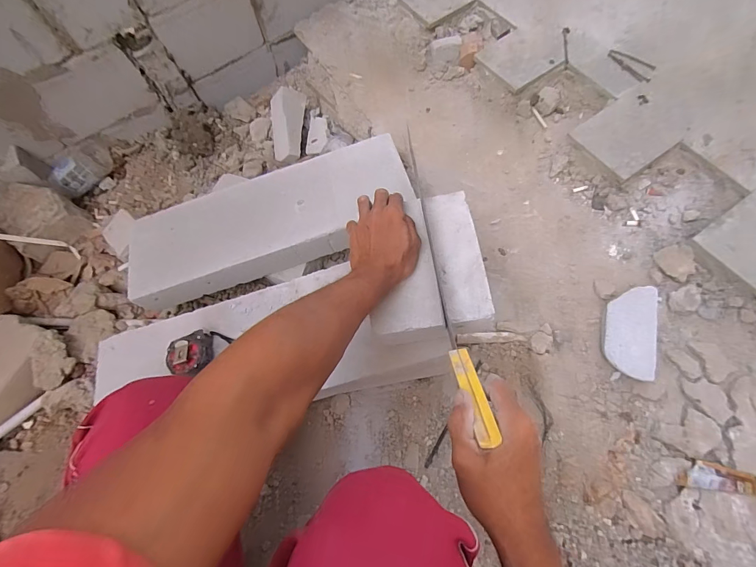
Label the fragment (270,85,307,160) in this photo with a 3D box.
[{"bbox_3d":[-0.241,-0.418,1.006,0.067,0.086,0.192,-3,87,-43],"label":"fragment"}]

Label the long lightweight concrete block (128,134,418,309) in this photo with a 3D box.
[{"bbox_3d":[-0.223,-0.132,0.768,0.584,0.091,0.205,-16,75,-3],"label":"long lightweight concrete block"}]

